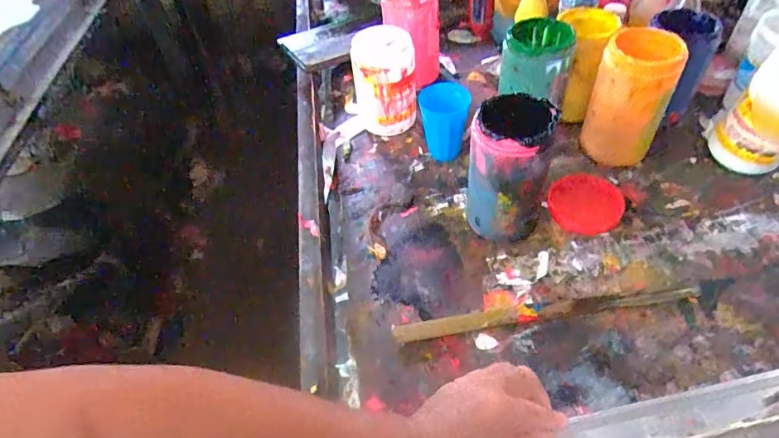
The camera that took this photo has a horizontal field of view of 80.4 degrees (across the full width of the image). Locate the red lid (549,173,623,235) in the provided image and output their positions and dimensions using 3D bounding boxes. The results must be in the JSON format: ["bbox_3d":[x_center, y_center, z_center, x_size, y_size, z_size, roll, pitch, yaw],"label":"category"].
[{"bbox_3d":[0.262,-0.023,0.615,0.091,0.011,0.109,17,53,21],"label":"red lid"}]

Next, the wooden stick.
[{"bbox_3d":[0.177,0.105,0.525,0.343,0.009,0.021,-9,48,-1],"label":"wooden stick"}]

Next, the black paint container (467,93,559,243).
[{"bbox_3d":[0.143,-0.061,0.556,0.092,0.187,0.094,13,51,18],"label":"black paint container"}]

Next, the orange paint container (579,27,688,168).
[{"bbox_3d":[0.325,-0.160,0.629,0.094,0.175,0.076,20,54,23],"label":"orange paint container"}]

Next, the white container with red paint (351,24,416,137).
[{"bbox_3d":[-0.008,-0.209,0.726,0.093,0.151,0.080,-8,48,-1],"label":"white container with red paint"}]

